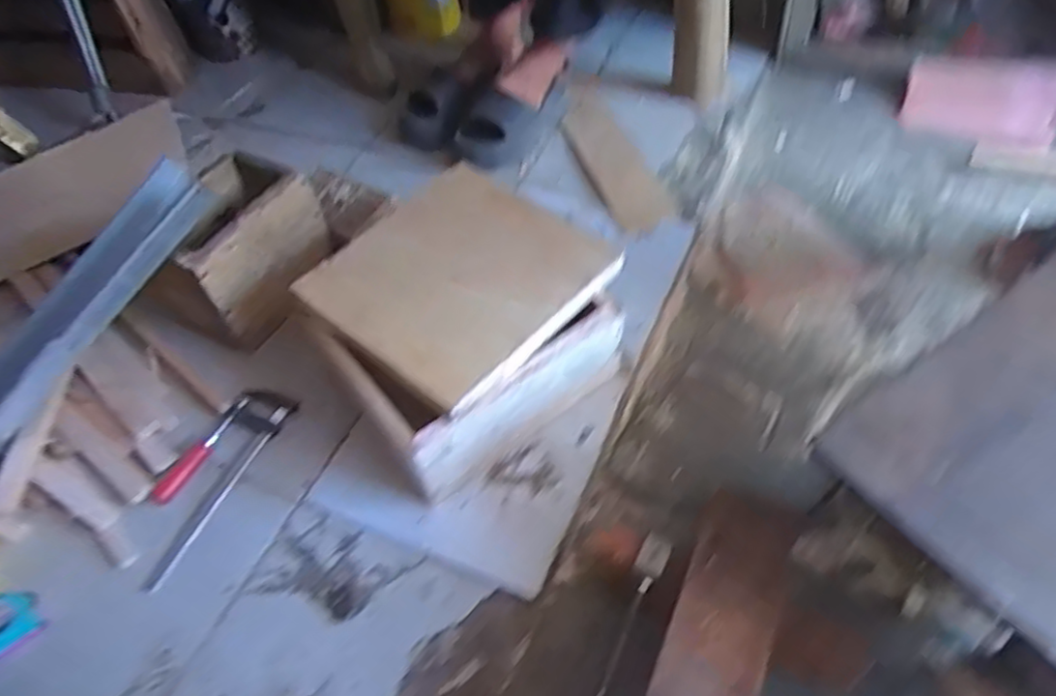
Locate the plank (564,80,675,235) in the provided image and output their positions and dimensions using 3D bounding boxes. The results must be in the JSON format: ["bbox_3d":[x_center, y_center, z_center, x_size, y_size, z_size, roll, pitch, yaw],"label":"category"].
[{"bbox_3d":[0.134,-0.312,1.114,0.090,0.016,0.341,-17,57,-7],"label":"plank"}]

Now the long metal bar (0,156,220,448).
[{"bbox_3d":[-0.540,-0.022,0.792,0.084,0.062,0.462,39,89,30],"label":"long metal bar"}]

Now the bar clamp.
[{"bbox_3d":[-0.375,0.148,0.804,0.080,0.024,0.254,17,55,18],"label":"bar clamp"}]

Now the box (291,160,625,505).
[{"bbox_3d":[-0.068,-0.032,0.818,0.318,0.196,0.259,-33,56,-20],"label":"box"}]

